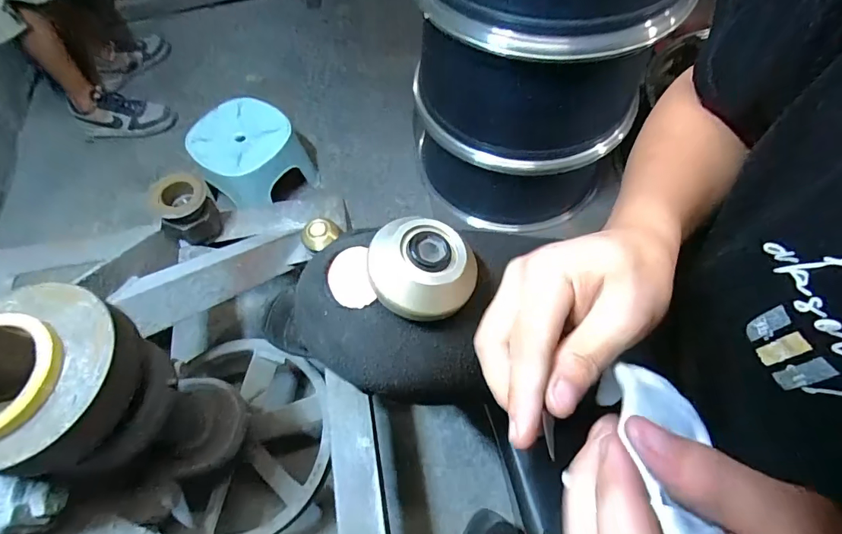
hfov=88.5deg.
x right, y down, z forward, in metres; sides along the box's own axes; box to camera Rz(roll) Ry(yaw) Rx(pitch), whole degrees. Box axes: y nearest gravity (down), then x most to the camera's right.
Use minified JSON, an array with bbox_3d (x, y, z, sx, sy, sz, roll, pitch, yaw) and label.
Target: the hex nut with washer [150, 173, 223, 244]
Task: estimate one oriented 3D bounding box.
[{"bbox_3d":[-0.398,-0.096,0.742,0.086,0.096,0.082,-20,64,-9],"label":"hex nut with washer"}]

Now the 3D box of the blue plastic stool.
[{"bbox_3d":[-0.406,-0.262,1.087,0.252,0.208,0.229,-23,65,-11],"label":"blue plastic stool"}]

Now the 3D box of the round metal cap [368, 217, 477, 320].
[{"bbox_3d":[0.001,-0.001,0.244,0.058,0.015,0.056,0,63,1],"label":"round metal cap"}]

